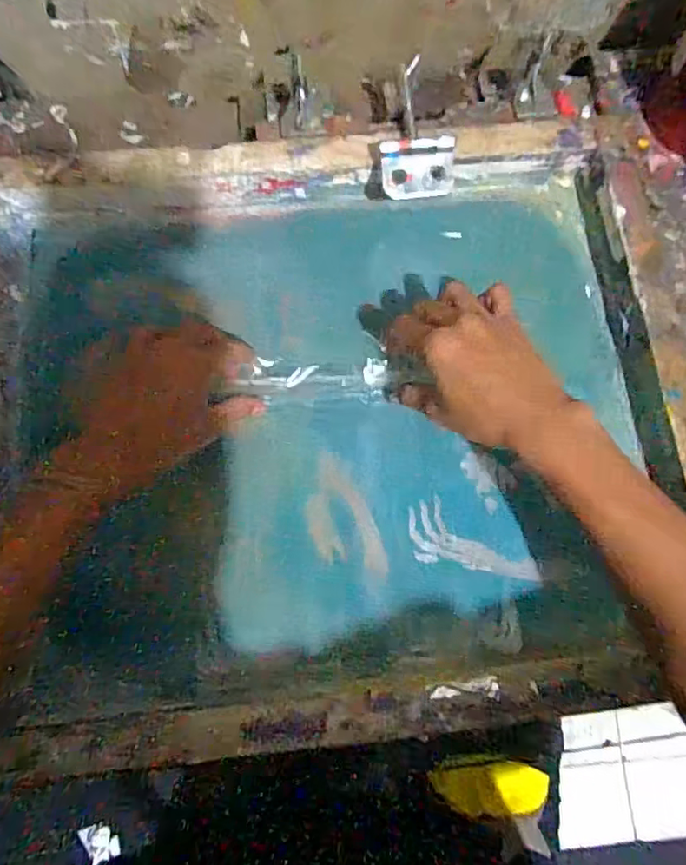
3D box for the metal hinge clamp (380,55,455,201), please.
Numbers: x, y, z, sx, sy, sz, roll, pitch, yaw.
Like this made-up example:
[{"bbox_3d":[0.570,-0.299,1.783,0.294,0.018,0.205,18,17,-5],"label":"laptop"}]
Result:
[{"bbox_3d":[0.057,-0.252,0.473,0.058,0.026,0.111,-7,78,-2],"label":"metal hinge clamp"}]

